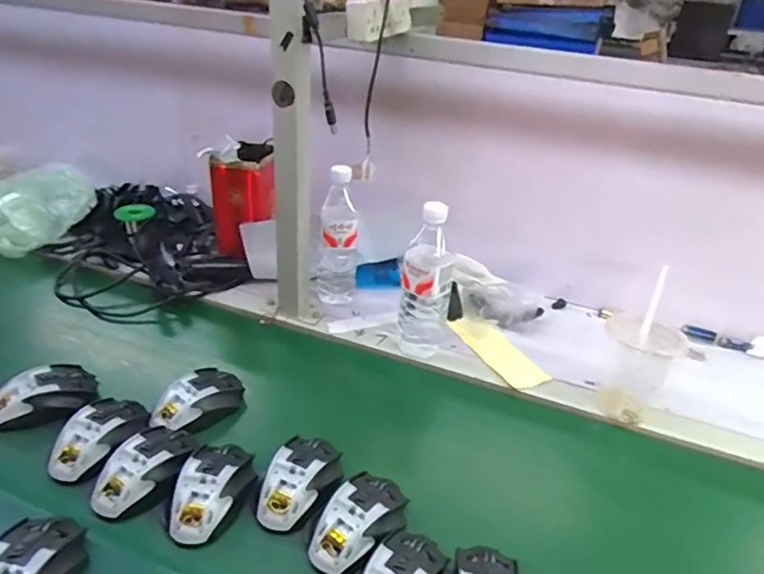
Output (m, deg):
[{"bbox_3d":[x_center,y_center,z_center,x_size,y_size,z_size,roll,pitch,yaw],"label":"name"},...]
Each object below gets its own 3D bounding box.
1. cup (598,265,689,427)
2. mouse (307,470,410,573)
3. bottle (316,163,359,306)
[{"bbox_3d":[0.333,0.083,0.728,0.089,0.173,0.081,17,32,17],"label":"cup"},{"bbox_3d":[-0.020,0.234,0.557,0.068,0.035,0.112,24,34,26],"label":"mouse"},{"bbox_3d":[-0.070,-0.080,0.910,0.066,0.224,0.069,5,30,-4],"label":"bottle"}]

